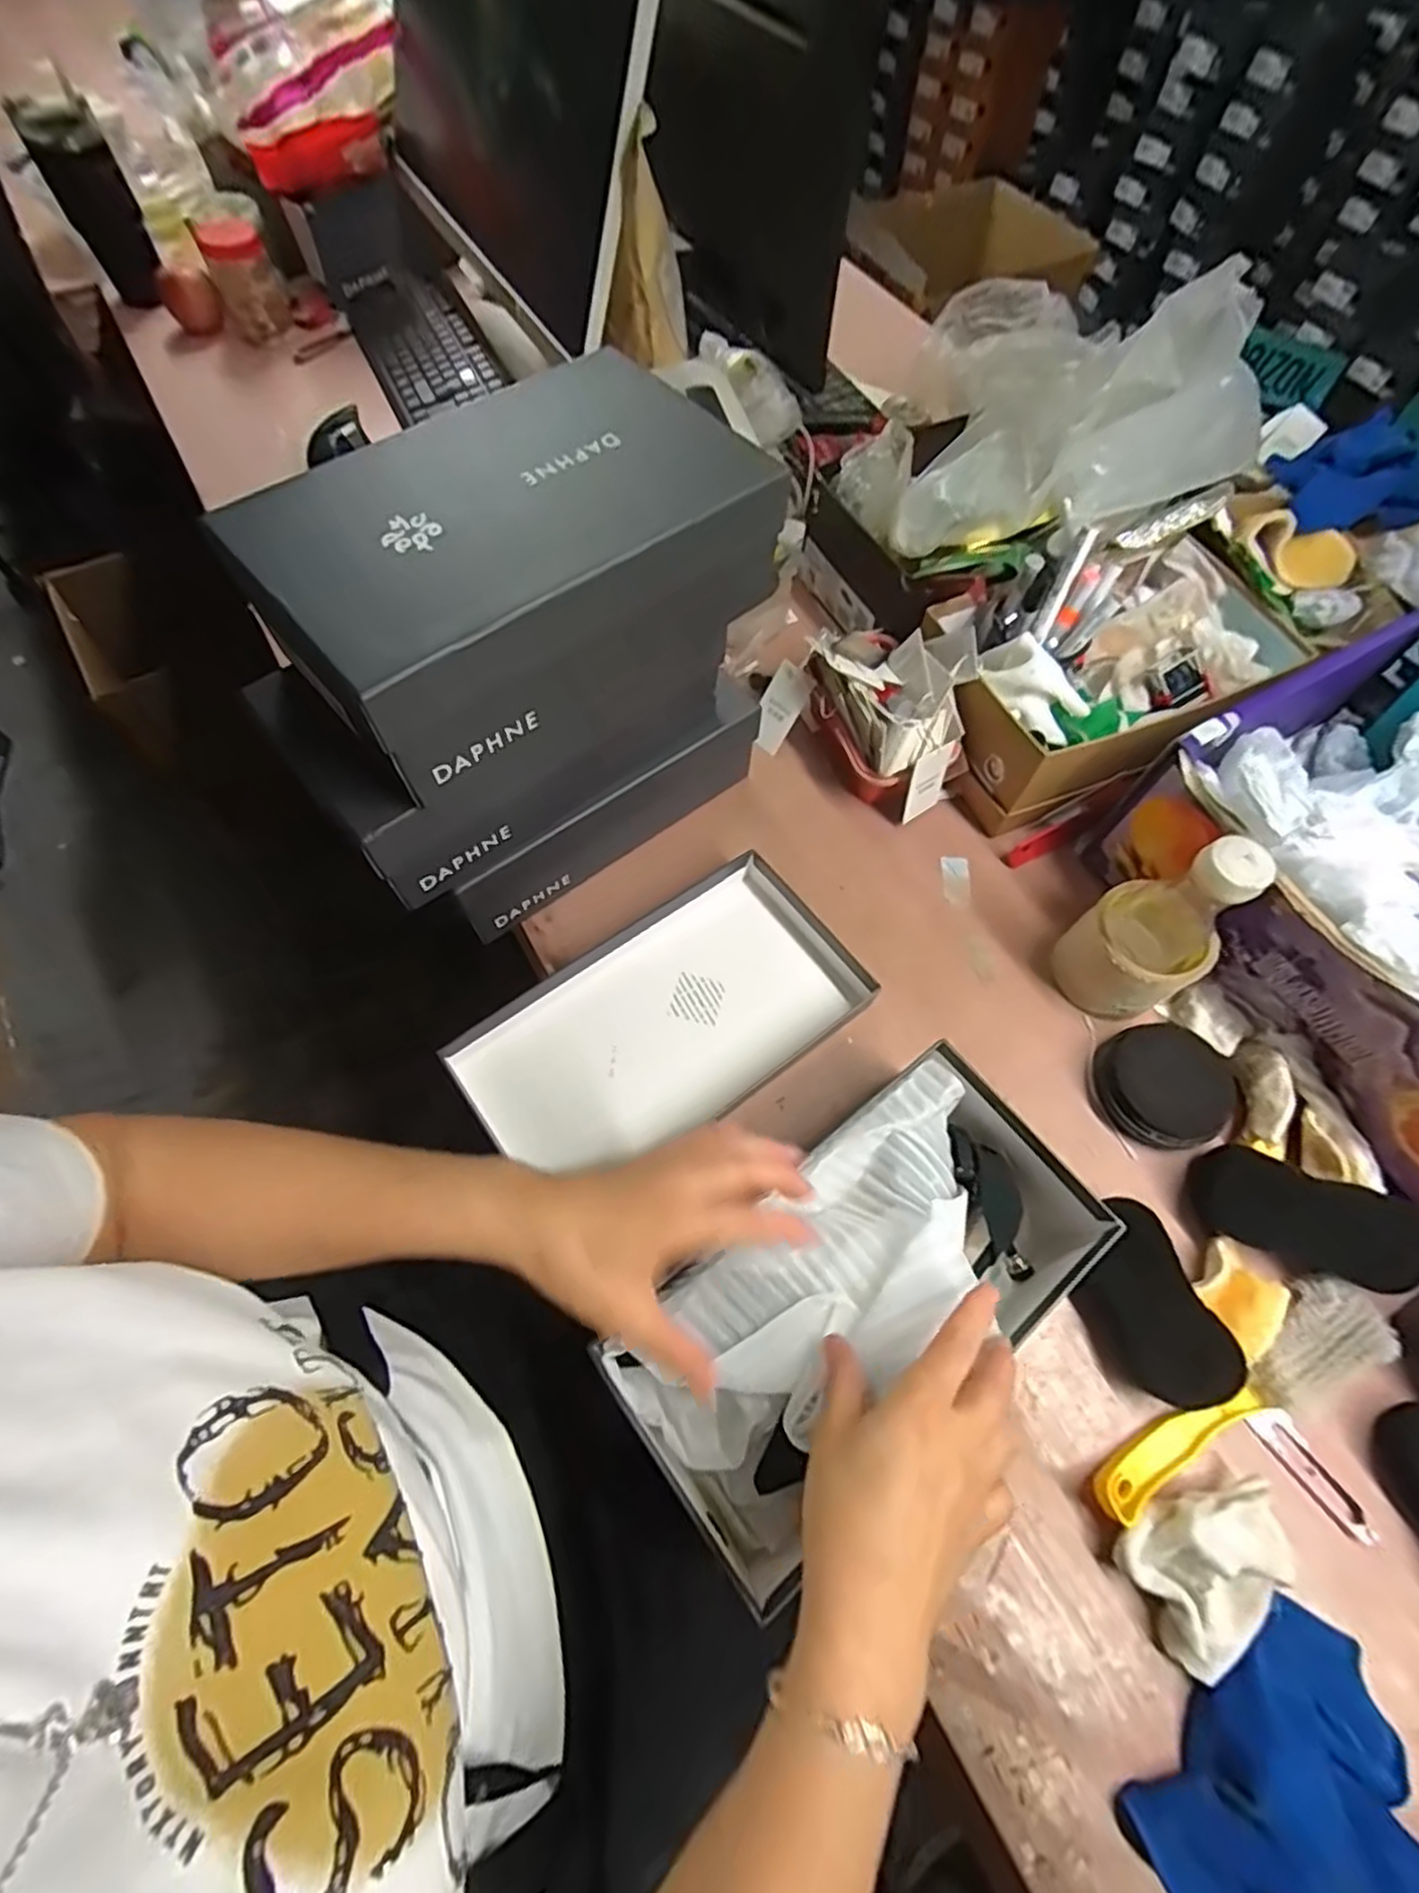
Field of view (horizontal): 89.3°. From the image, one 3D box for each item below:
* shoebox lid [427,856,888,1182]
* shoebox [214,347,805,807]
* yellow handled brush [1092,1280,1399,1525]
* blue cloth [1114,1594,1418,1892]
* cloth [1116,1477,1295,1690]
[{"bbox_3d":[-0.032,0.057,0.574,0.316,0.038,0.163,-32,69,-15],"label":"shoebox lid"},{"bbox_3d":[-0.119,-0.248,0.461,0.302,0.104,0.179,-36,70,-16],"label":"shoebox"},{"bbox_3d":[0.344,0.296,0.463,0.224,0.035,0.054,-29,69,-14],"label":"yellow handled brush"},{"bbox_3d":[0.333,0.493,0.370,0.163,0.027,0.184,-27,68,-13],"label":"blue cloth"},{"bbox_3d":[0.301,0.365,0.424,0.098,0.040,0.073,-25,68,-12],"label":"cloth"}]

